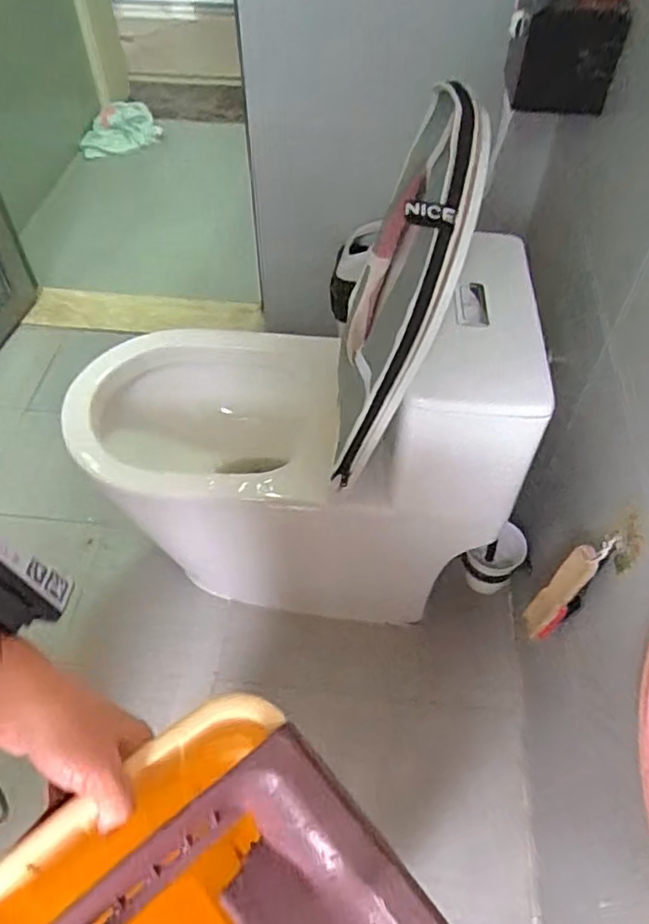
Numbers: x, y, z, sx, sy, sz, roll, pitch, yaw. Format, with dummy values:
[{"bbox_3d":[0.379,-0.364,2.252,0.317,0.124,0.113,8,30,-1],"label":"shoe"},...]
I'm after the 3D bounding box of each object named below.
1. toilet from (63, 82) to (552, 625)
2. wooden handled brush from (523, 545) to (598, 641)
[{"bbox_3d":[-0.052,-0.097,0.983,0.649,0.835,0.351,8,51,6],"label":"toilet"},{"bbox_3d":[0.312,0.173,0.851,0.051,0.202,0.039,33,58,24],"label":"wooden handled brush"}]

